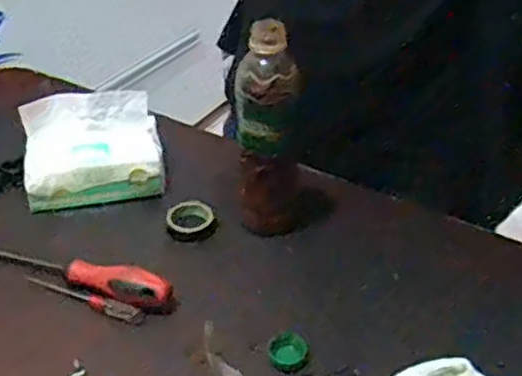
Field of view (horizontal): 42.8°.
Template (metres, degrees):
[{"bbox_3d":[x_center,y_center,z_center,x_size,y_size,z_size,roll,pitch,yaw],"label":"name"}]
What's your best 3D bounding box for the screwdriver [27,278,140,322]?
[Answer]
[{"bbox_3d":[-0.166,0.098,0.610,0.121,0.018,0.011,17,41,20],"label":"screwdriver"}]

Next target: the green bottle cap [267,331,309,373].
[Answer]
[{"bbox_3d":[0.023,0.138,0.560,0.033,0.007,0.037,2,38,3],"label":"green bottle cap"}]

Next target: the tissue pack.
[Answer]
[{"bbox_3d":[-0.180,-0.039,0.716,0.144,0.101,0.071,-6,38,-8],"label":"tissue pack"}]

